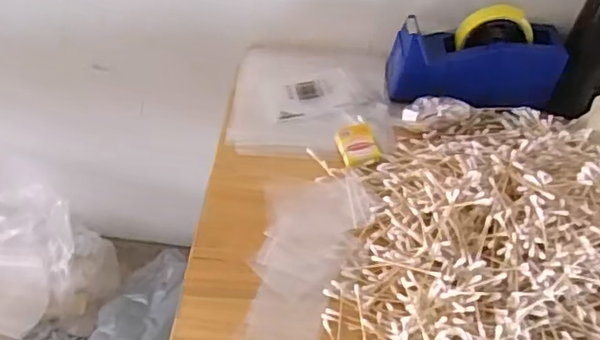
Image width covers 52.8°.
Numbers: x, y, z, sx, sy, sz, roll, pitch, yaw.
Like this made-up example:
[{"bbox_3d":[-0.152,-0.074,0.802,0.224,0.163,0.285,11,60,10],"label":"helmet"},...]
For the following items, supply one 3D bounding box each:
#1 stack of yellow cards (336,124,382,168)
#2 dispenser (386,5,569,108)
[{"bbox_3d":[0.067,-0.031,0.713,0.046,0.014,0.056,-8,50,-12],"label":"stack of yellow cards"},{"bbox_3d":[0.224,-0.141,0.755,0.210,0.093,0.079,4,48,-1],"label":"dispenser"}]

